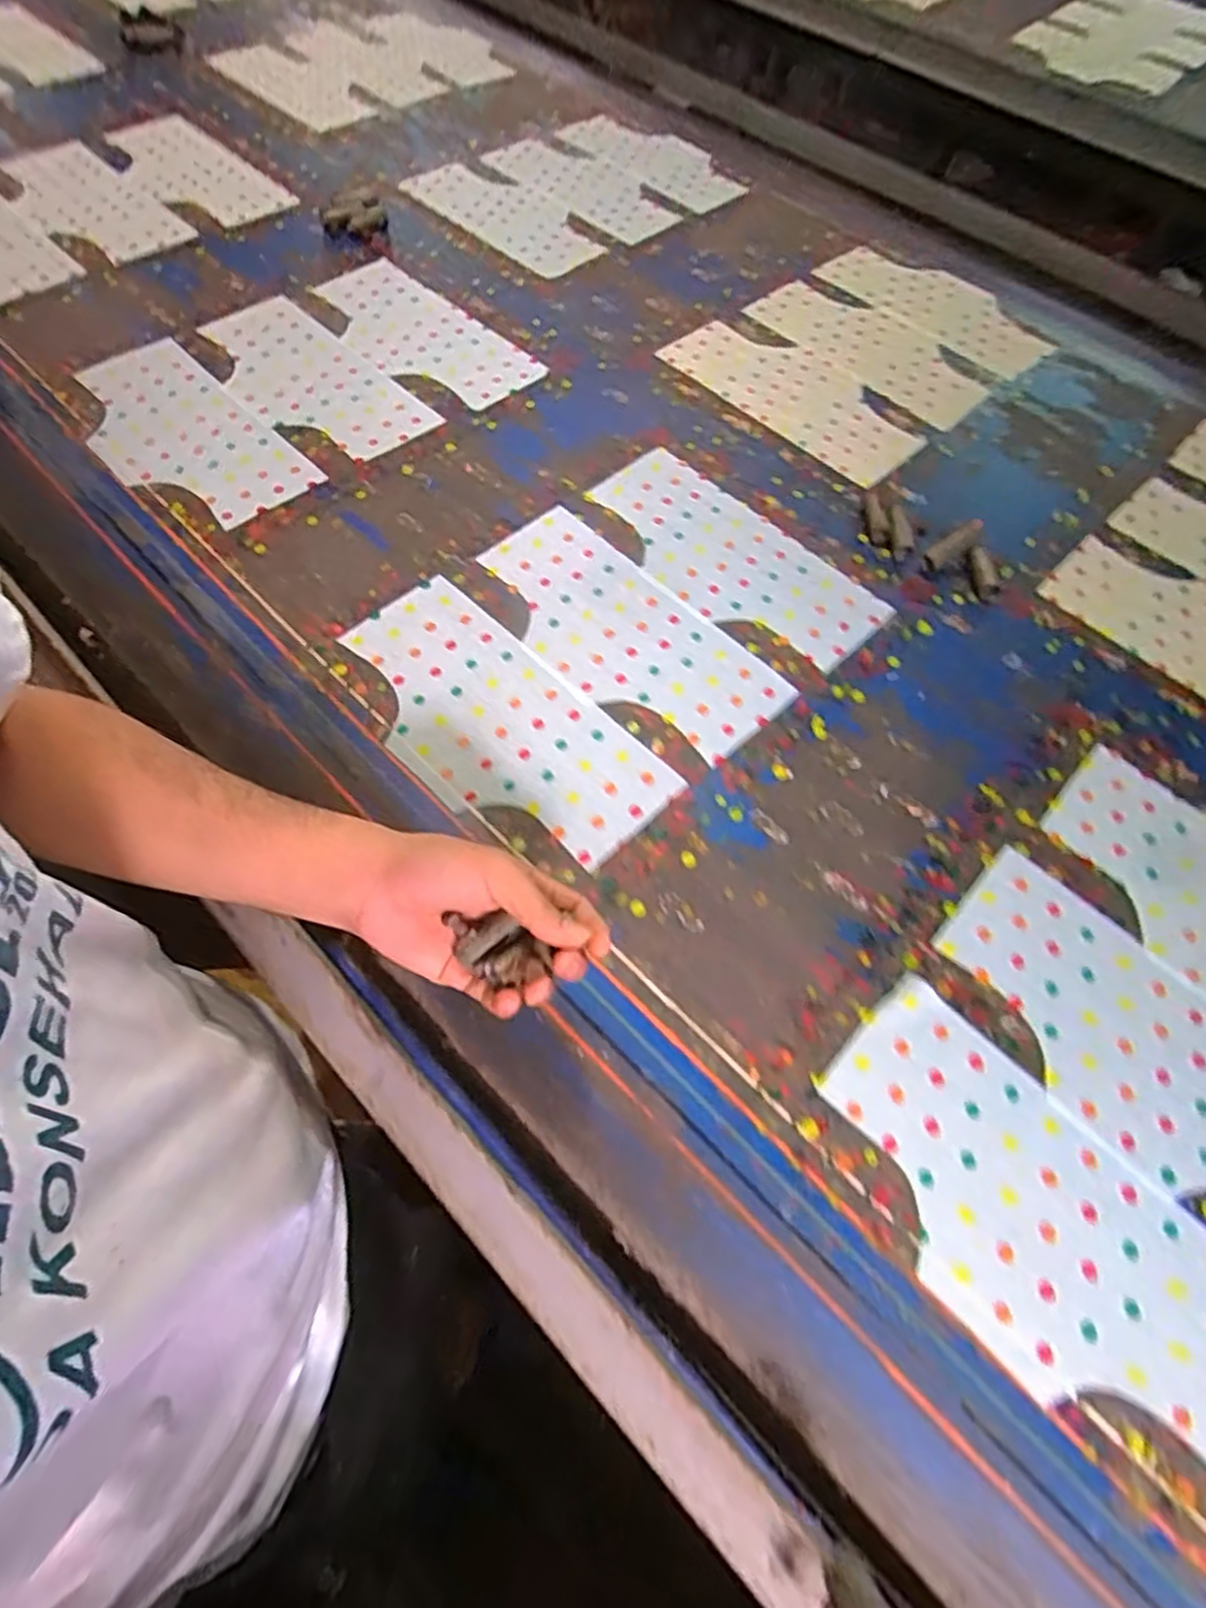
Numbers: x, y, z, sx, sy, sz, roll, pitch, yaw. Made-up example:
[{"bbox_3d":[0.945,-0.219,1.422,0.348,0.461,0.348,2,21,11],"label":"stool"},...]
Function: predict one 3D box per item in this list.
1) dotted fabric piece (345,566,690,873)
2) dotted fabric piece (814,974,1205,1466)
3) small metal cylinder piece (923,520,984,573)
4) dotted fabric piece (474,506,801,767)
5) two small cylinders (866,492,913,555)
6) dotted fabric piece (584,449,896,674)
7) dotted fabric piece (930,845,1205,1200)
[{"bbox_3d":[-0.094,-0.070,0.597,0.307,0.007,0.149,41,68,17],"label":"dotted fabric piece"},{"bbox_3d":[0.276,0.267,0.440,0.150,0.004,0.303,-40,71,-20],"label":"dotted fabric piece"},{"bbox_3d":[0.344,-0.253,0.694,0.059,0.013,0.019,-38,65,22],"label":"small metal cylinder piece"},{"bbox_3d":[0.016,-0.158,0.650,0.305,0.007,0.140,41,68,17],"label":"dotted fabric piece"},{"bbox_3d":[0.289,-0.287,0.722,0.036,0.019,0.082,-4,63,-4],"label":"two small cylinders"},{"bbox_3d":[0.122,-0.246,0.702,0.148,0.010,0.307,-40,71,-20],"label":"dotted fabric piece"},{"bbox_3d":[0.382,0.175,0.494,0.304,0.008,0.144,41,68,17],"label":"dotted fabric piece"}]

